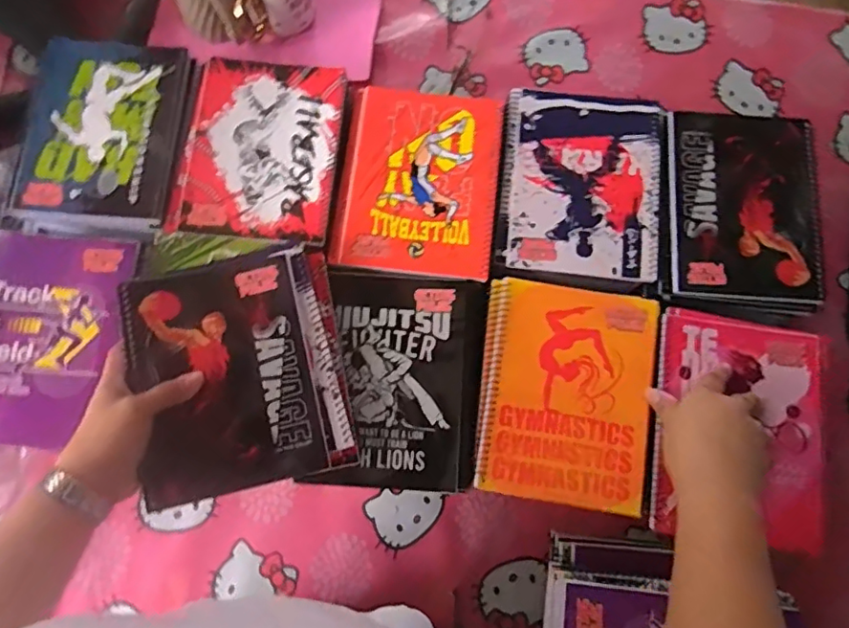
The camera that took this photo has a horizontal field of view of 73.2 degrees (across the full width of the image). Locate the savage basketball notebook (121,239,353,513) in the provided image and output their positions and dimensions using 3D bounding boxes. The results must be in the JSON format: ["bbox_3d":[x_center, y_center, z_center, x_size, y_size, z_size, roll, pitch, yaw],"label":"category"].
[{"bbox_3d":[-0.157,0.052,0.506,0.177,0.022,0.201,-13,77,-13],"label":"savage basketball notebook"}]

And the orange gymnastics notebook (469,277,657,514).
[{"bbox_3d":[0.135,0.073,0.537,0.157,0.008,0.199,9,76,1],"label":"orange gymnastics notebook"}]

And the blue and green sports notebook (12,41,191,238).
[{"bbox_3d":[-0.334,-0.190,0.596,0.152,0.012,0.205,5,76,0],"label":"blue and green sports notebook"}]

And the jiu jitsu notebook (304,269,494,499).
[{"bbox_3d":[-0.019,0.063,0.539,0.143,0.007,0.195,5,76,0],"label":"jiu jitsu notebook"}]

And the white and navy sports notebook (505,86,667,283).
[{"bbox_3d":[0.166,-0.137,0.591,0.164,0.011,0.203,6,76,0],"label":"white and navy sports notebook"}]

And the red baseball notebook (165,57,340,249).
[{"bbox_3d":[-0.171,-0.172,0.589,0.159,0.010,0.195,6,76,0],"label":"red baseball notebook"}]

